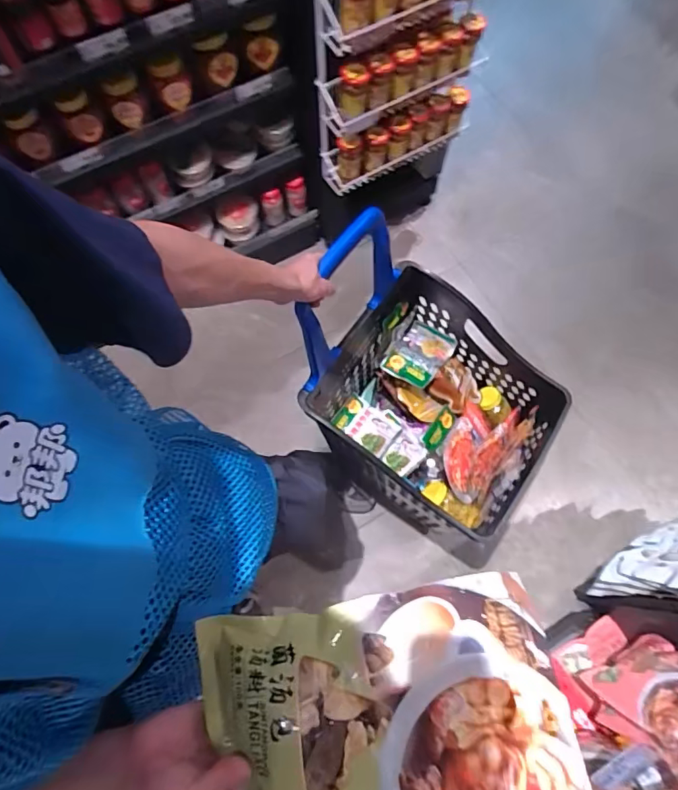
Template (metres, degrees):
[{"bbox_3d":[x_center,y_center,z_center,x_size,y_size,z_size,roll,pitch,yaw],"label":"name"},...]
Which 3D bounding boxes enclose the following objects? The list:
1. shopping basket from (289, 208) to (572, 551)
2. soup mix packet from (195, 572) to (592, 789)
[{"bbox_3d":[0.202,-0.013,0.927,0.482,0.507,0.383,34,74,12],"label":"shopping basket"},{"bbox_3d":[0.031,0.254,0.351,0.268,0.048,0.189,-8,70,-2],"label":"soup mix packet"}]

